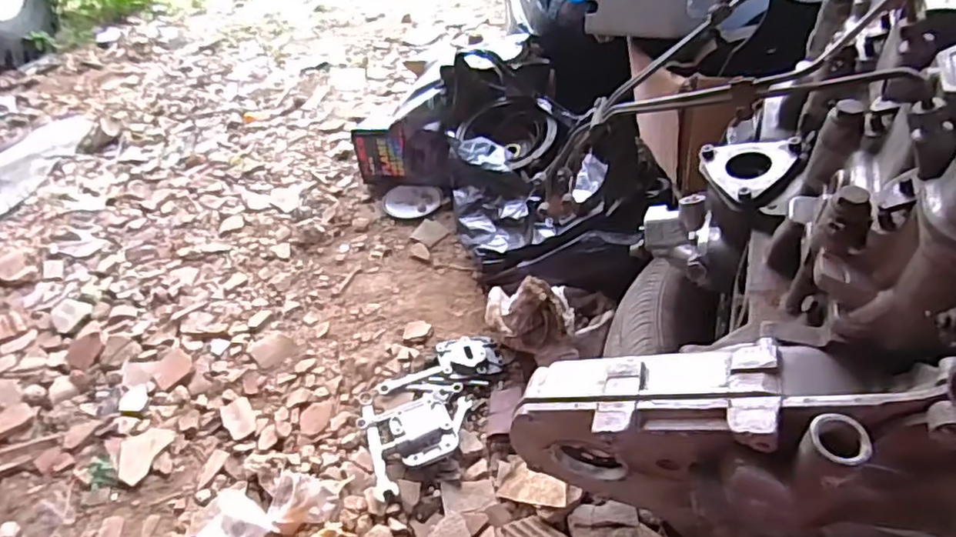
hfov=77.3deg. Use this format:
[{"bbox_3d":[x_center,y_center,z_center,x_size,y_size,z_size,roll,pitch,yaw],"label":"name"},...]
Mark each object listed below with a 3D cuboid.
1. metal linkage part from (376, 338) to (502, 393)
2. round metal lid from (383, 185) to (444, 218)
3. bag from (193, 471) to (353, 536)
[{"bbox_3d":[-0.068,0.161,1.039,0.215,0.022,0.079,-11,44,-6],"label":"metal linkage part"},{"bbox_3d":[-0.155,-0.157,1.405,0.138,0.011,0.138,-2,43,2],"label":"round metal lid"},{"bbox_3d":[-0.310,0.347,0.847,0.233,0.034,0.124,-28,48,-23],"label":"bag"}]

